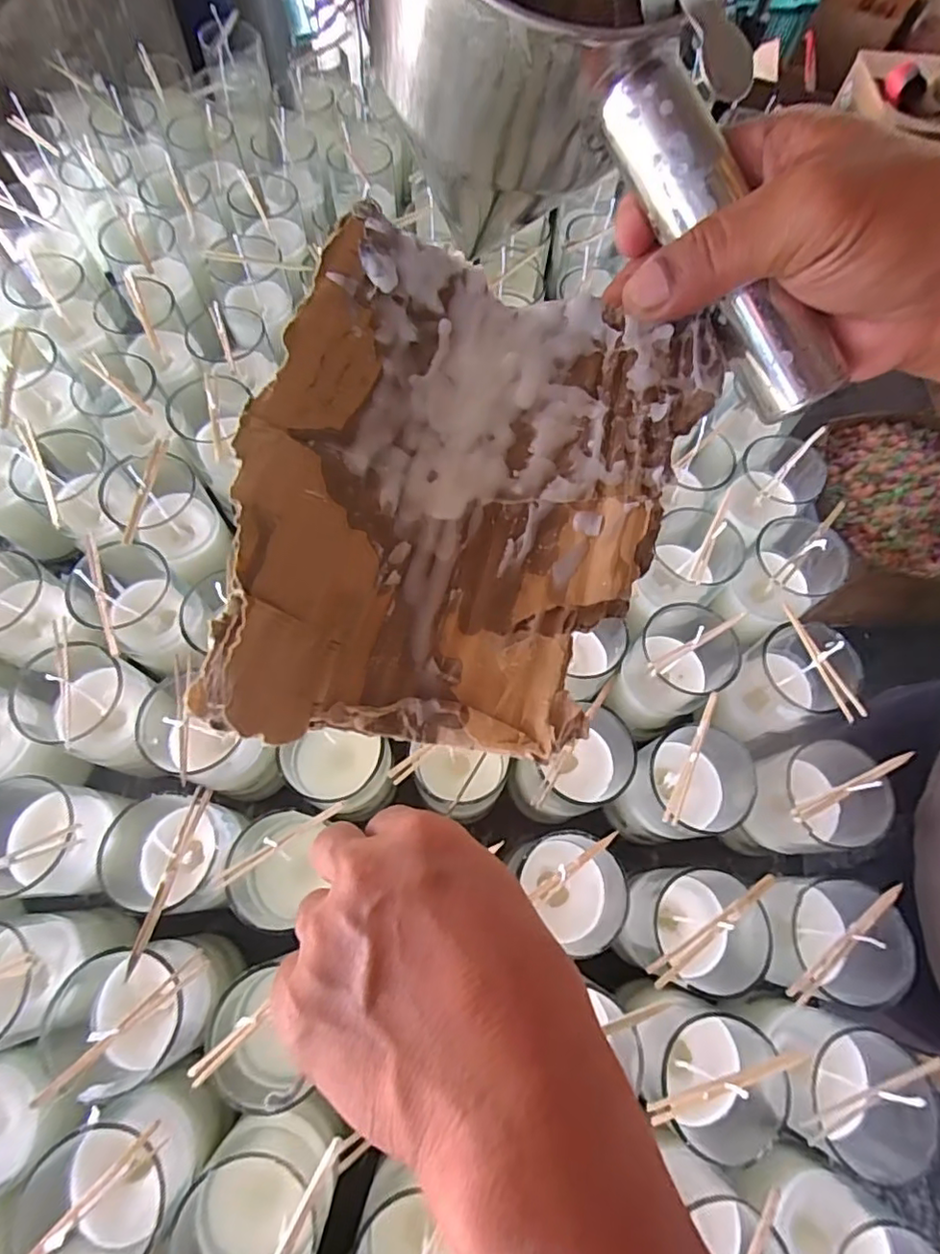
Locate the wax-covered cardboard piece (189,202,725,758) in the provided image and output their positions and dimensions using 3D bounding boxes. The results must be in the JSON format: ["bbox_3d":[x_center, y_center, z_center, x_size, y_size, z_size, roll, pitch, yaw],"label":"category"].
[{"bbox_3d":[0.000,-0.045,0.168,0.116,0.035,0.174,18,69,4],"label":"wax-covered cardboard piece"}]

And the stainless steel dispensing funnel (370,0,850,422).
[{"bbox_3d":[0.045,-0.181,0.203,0.118,0.095,0.237,-21,85,-11],"label":"stainless steel dispensing funnel"}]

